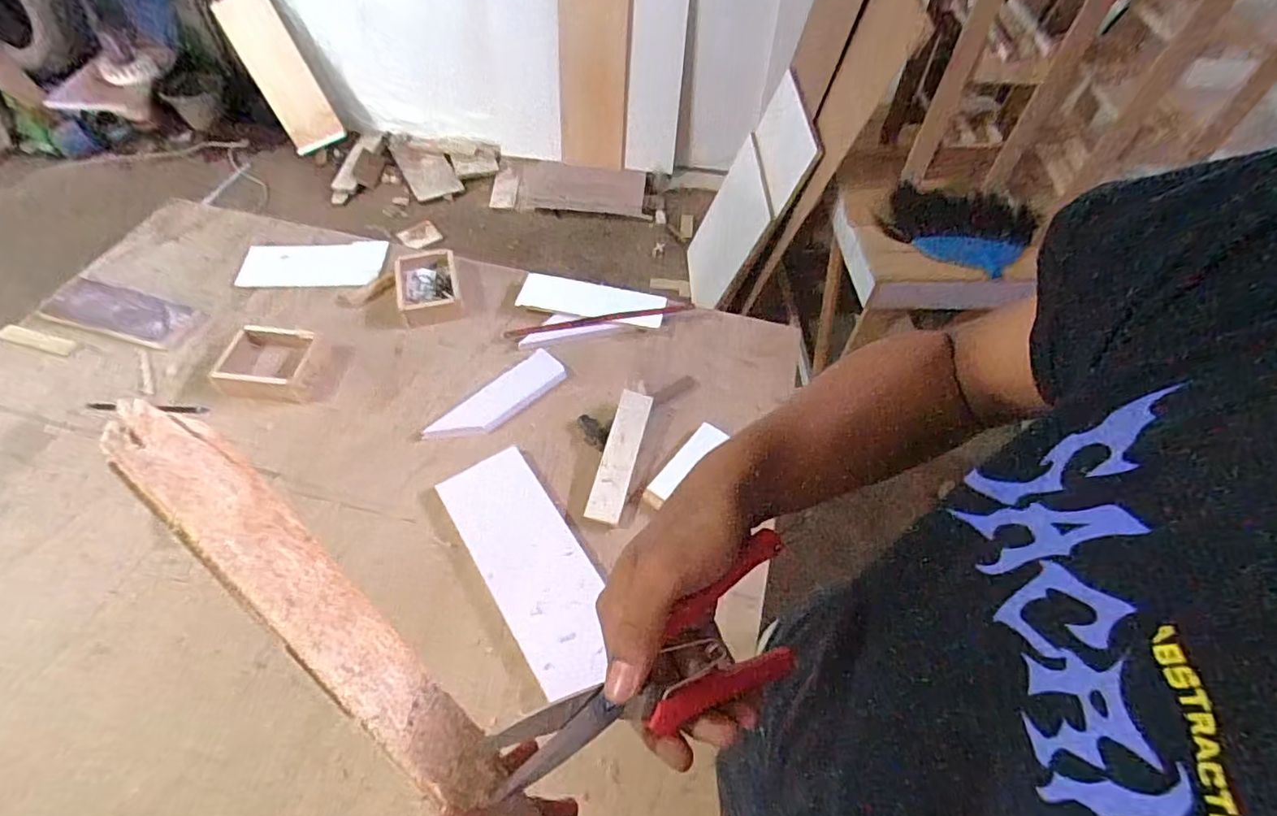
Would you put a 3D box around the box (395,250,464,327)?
[{"bbox_3d":[-0.346,-0.200,0.969,0.104,0.035,0.145,-11,56,-10],"label":"box"}]

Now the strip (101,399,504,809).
[{"bbox_3d":[-0.131,0.085,0.244,0.004,0.211,0.042,-34,9,18],"label":"strip"}]

